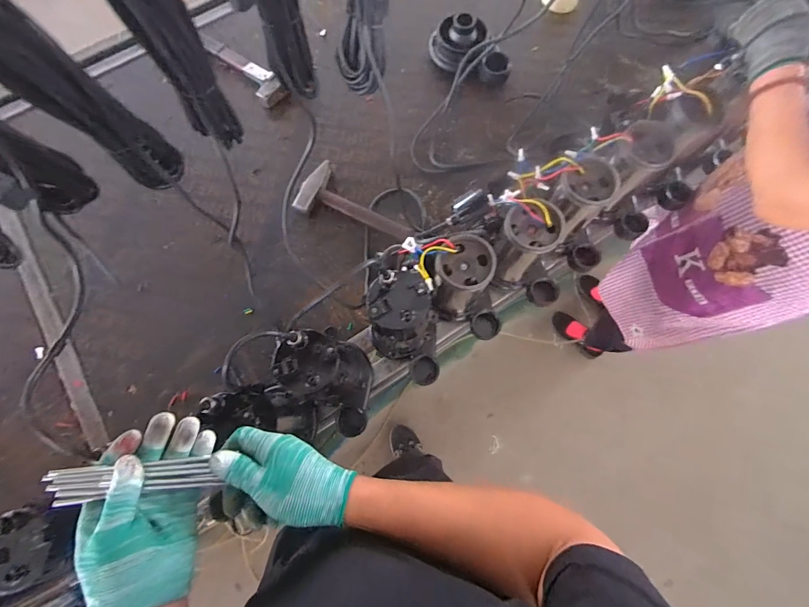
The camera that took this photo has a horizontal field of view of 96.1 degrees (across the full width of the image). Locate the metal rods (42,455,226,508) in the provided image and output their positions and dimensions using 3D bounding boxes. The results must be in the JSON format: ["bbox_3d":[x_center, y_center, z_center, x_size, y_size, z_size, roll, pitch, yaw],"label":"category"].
[{"bbox_3d":[-0.253,0.168,0.347,0.134,0.011,0.030,7,73,-26],"label":"metal rods"}]

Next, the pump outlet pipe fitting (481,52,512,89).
[{"bbox_3d":[0.214,-0.549,0.854,0.072,0.045,0.055,13,75,5],"label":"pump outlet pipe fitting"}]

